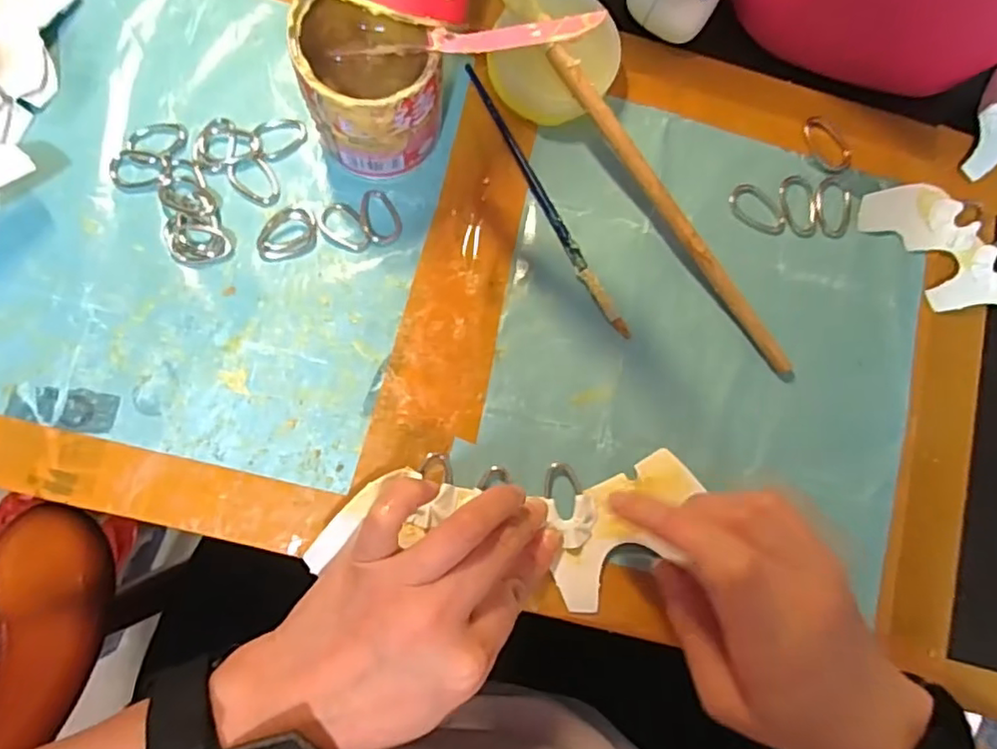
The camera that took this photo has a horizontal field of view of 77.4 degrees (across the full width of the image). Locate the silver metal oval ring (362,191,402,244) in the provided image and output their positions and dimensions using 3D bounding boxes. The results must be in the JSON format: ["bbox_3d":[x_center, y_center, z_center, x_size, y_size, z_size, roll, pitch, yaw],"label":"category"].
[{"bbox_3d":[-0.061,-0.081,0.323,0.019,0.004,0.029,-21,85,-9],"label":"silver metal oval ring"}]

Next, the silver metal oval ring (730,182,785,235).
[{"bbox_3d":[0.146,-0.092,0.347,0.036,0.004,0.019,42,82,-2],"label":"silver metal oval ring"}]

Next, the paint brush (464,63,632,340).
[{"bbox_3d":[0.025,-0.092,0.330,0.008,0.008,0.166,-30,89,-8],"label":"paint brush"}]

